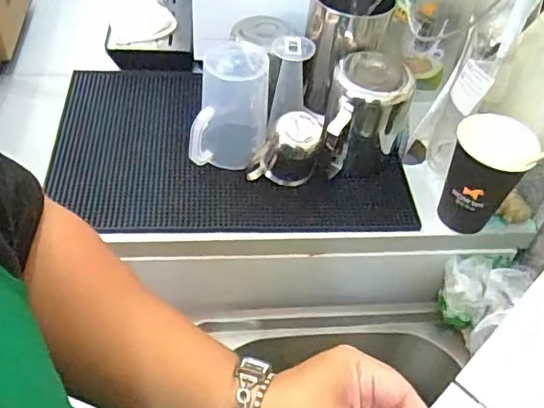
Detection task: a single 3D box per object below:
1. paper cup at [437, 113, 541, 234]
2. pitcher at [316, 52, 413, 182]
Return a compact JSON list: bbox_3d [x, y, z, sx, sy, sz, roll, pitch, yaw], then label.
[{"bbox_3d":[0.235,-0.032,0.639,0.078,0.119,0.075,3,49,-3],"label":"paper cup"},{"bbox_3d":[0.110,-0.101,0.678,0.093,0.113,0.110,15,49,8],"label":"pitcher"}]

